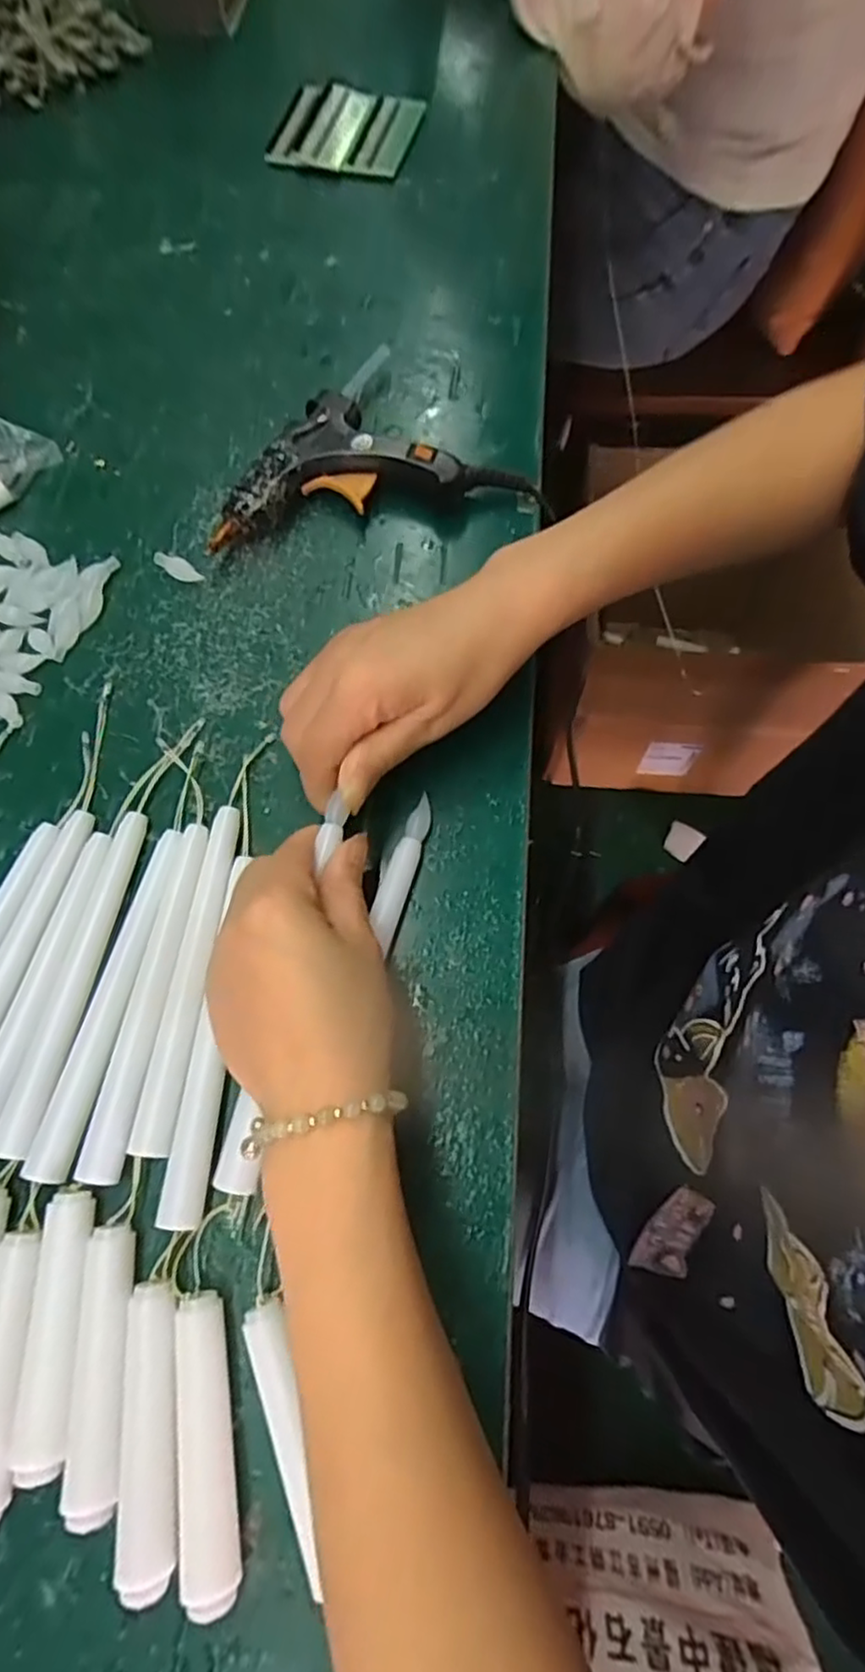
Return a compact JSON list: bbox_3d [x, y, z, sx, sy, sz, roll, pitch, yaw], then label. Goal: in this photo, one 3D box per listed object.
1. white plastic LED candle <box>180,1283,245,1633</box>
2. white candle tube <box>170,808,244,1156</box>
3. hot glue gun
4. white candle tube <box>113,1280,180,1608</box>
[{"bbox_3d":[-0.081,0.215,0.242,0.017,0.016,0.089,-11,71,-3],"label":"white plastic LED candle"},{"bbox_3d":[-0.106,0.057,0.297,0.017,0.010,0.147,6,71,2],"label":"white candle tube"},{"bbox_3d":[-0.038,-0.228,0.390,0.183,0.026,0.125,-11,71,-3],"label":"hot glue gun"},{"bbox_3d":[-0.100,0.211,0.243,0.019,0.014,0.089,-7,71,-2],"label":"white candle tube"}]

